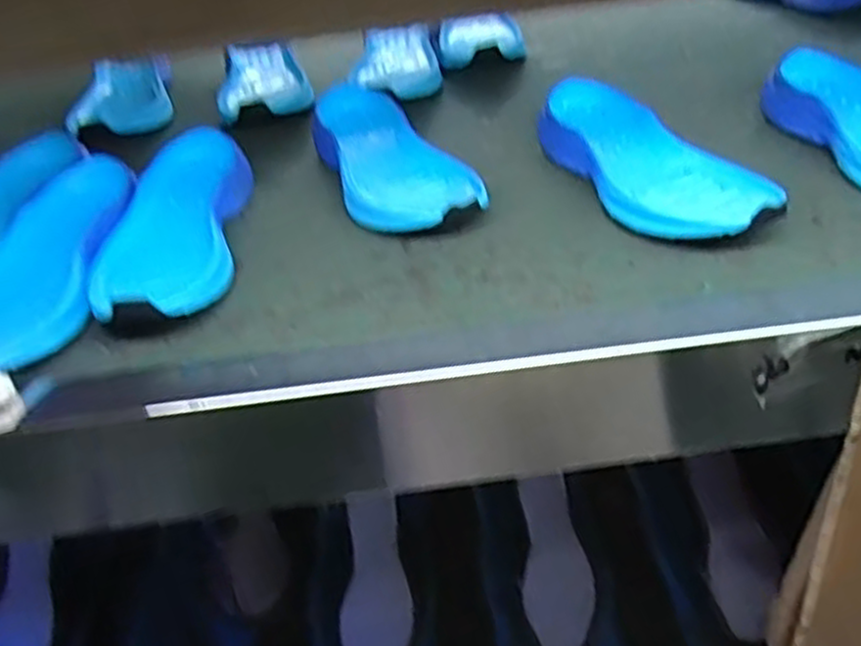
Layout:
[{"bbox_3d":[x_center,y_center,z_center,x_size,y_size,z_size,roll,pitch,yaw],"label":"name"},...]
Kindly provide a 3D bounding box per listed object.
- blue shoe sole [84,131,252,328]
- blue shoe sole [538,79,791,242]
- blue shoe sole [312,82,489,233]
[{"bbox_3d":[-0.190,-0.071,0.577,0.094,0.040,0.245,-6,38,-1],"label":"blue shoe sole"},{"bbox_3d":[0.159,-0.117,0.582,0.092,0.041,0.252,-15,39,-12],"label":"blue shoe sole"},{"bbox_3d":[-0.035,-0.135,0.636,0.090,0.037,0.251,-16,39,-13],"label":"blue shoe sole"}]

